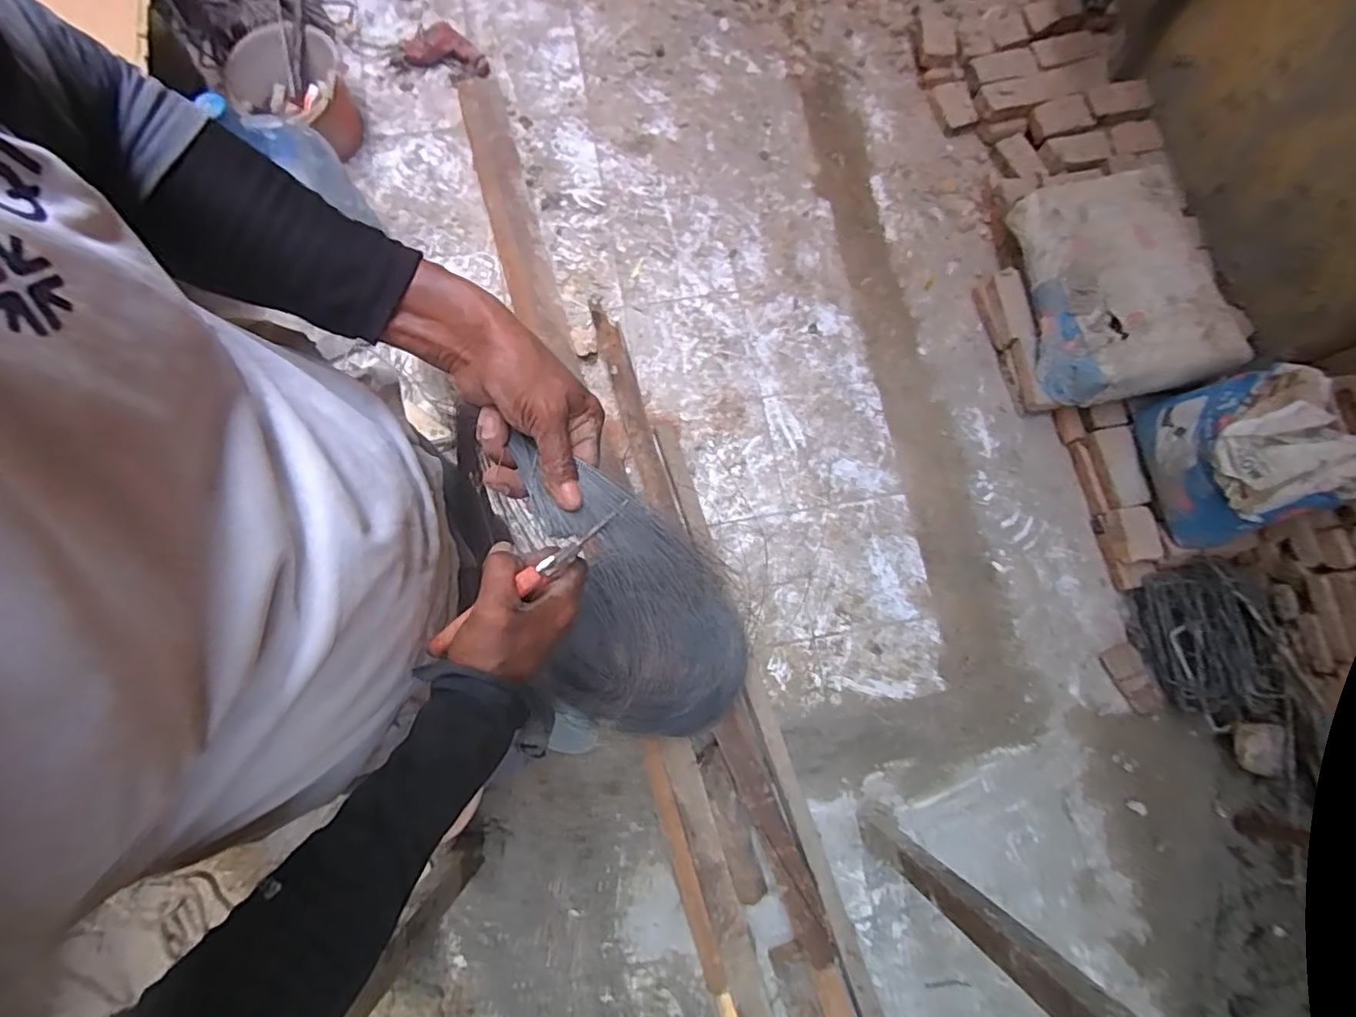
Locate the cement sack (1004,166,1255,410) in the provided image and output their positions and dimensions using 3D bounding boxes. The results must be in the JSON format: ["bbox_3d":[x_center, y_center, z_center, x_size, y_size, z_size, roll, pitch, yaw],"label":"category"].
[{"bbox_3d":[0.994,-0.510,1.344,0.371,0.140,0.525,-5,79,-3],"label":"cement sack"}]

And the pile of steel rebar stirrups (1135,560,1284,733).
[{"bbox_3d":[1.142,0.297,1.298,0.203,0.115,0.352,-5,79,-3],"label":"pile of steel rebar stirrups"}]

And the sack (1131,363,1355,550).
[{"bbox_3d":[1.112,-0.109,1.189,0.188,0.274,0.321,-21,80,-6],"label":"sack"}]

